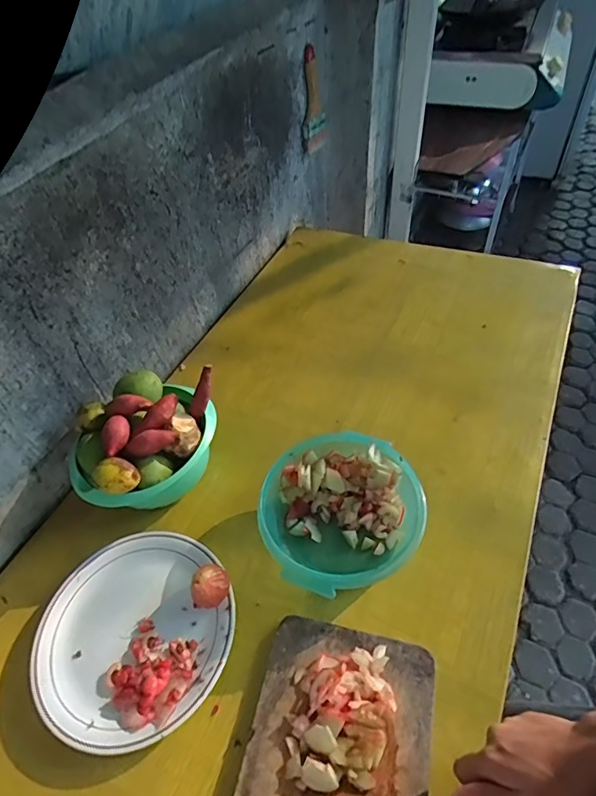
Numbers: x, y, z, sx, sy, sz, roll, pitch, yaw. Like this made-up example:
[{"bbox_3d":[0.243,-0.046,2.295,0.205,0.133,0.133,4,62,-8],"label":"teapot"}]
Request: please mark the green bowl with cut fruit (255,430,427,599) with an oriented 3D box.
[{"bbox_3d":[0.051,0.143,0.583,0.187,0.072,0.184,-3,50,4],"label":"green bowl with cut fruit"}]

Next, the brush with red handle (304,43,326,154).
[{"bbox_3d":[0.037,-0.616,0.997,0.013,0.205,0.056,38,66,25],"label":"brush with red handle"}]

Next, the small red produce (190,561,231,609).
[{"bbox_3d":[-0.098,0.214,0.545,0.040,0.041,0.044,-3,50,4],"label":"small red produce"}]

